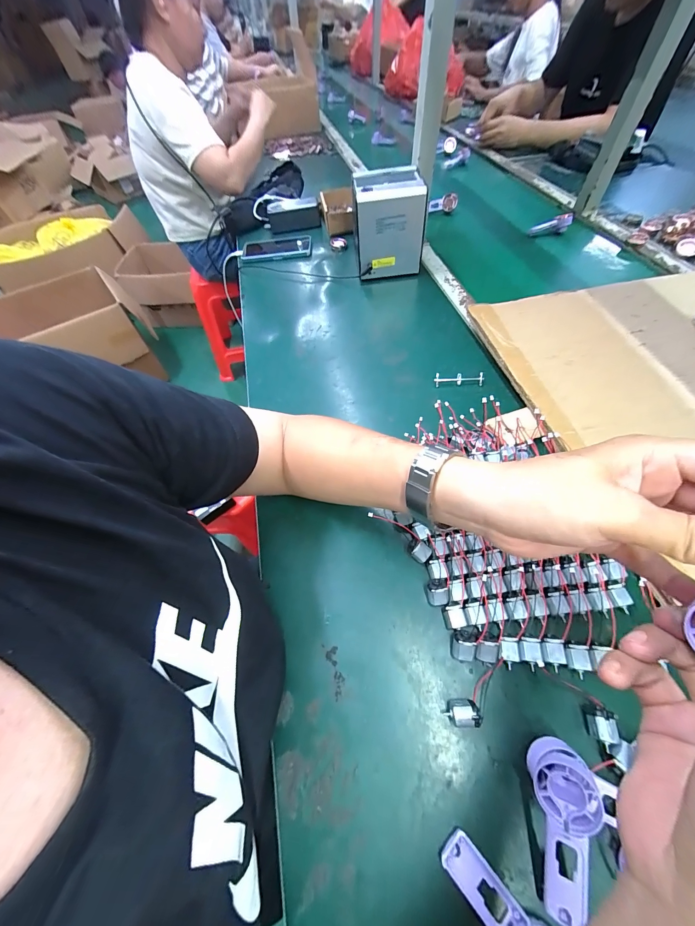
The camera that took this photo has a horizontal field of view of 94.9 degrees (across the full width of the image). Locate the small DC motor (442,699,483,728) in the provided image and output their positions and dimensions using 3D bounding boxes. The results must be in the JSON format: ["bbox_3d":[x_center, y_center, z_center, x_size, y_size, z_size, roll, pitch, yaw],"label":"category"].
[{"bbox_3d":[0.100,0.216,0.276,0.028,0.018,0.018,-2,56,2],"label":"small DC motor"}]

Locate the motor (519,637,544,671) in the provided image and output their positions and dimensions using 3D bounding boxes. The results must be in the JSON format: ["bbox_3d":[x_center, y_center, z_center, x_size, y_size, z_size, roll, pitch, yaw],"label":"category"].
[{"bbox_3d":[0.165,0.171,0.288,0.019,0.013,0.026,3,57,6],"label":"motor"}]

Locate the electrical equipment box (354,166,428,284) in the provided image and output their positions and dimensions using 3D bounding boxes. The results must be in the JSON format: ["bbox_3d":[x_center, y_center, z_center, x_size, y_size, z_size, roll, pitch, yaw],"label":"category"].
[{"bbox_3d":[0.078,-0.468,0.643,0.126,0.159,0.117,-6,56,0],"label":"electrical equipment box"}]

